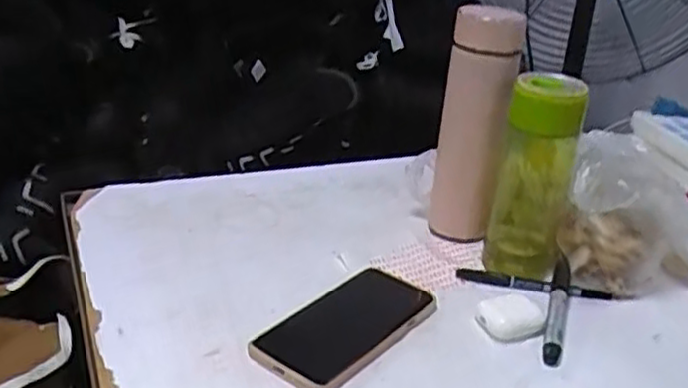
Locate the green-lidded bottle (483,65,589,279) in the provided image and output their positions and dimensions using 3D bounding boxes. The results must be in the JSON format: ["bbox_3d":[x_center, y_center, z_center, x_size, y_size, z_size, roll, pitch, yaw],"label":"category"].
[{"bbox_3d":[0.177,-0.017,0.674,0.069,0.184,0.058,12,27,14],"label":"green-lidded bottle"}]

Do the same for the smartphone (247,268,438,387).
[{"bbox_3d":[0.000,0.105,0.591,0.083,0.013,0.155,23,31,33],"label":"smartphone"}]

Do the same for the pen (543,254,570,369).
[{"bbox_3d":[0.185,0.097,0.634,0.016,0.017,0.144,12,26,14],"label":"pen"}]

